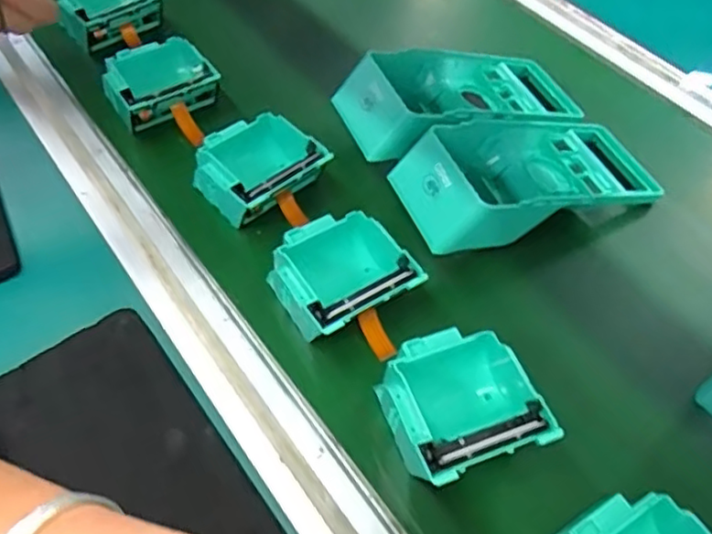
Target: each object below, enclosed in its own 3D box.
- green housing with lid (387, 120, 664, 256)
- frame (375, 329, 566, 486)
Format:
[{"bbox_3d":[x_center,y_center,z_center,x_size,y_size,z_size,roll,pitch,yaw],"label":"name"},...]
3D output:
[{"bbox_3d":[0.123,-0.067,0.439,0.192,0.060,0.090,-20,56,-11],"label":"green housing with lid"},{"bbox_3d":[0.055,0.075,0.340,0.071,0.034,0.077,-16,55,-14],"label":"frame"}]

